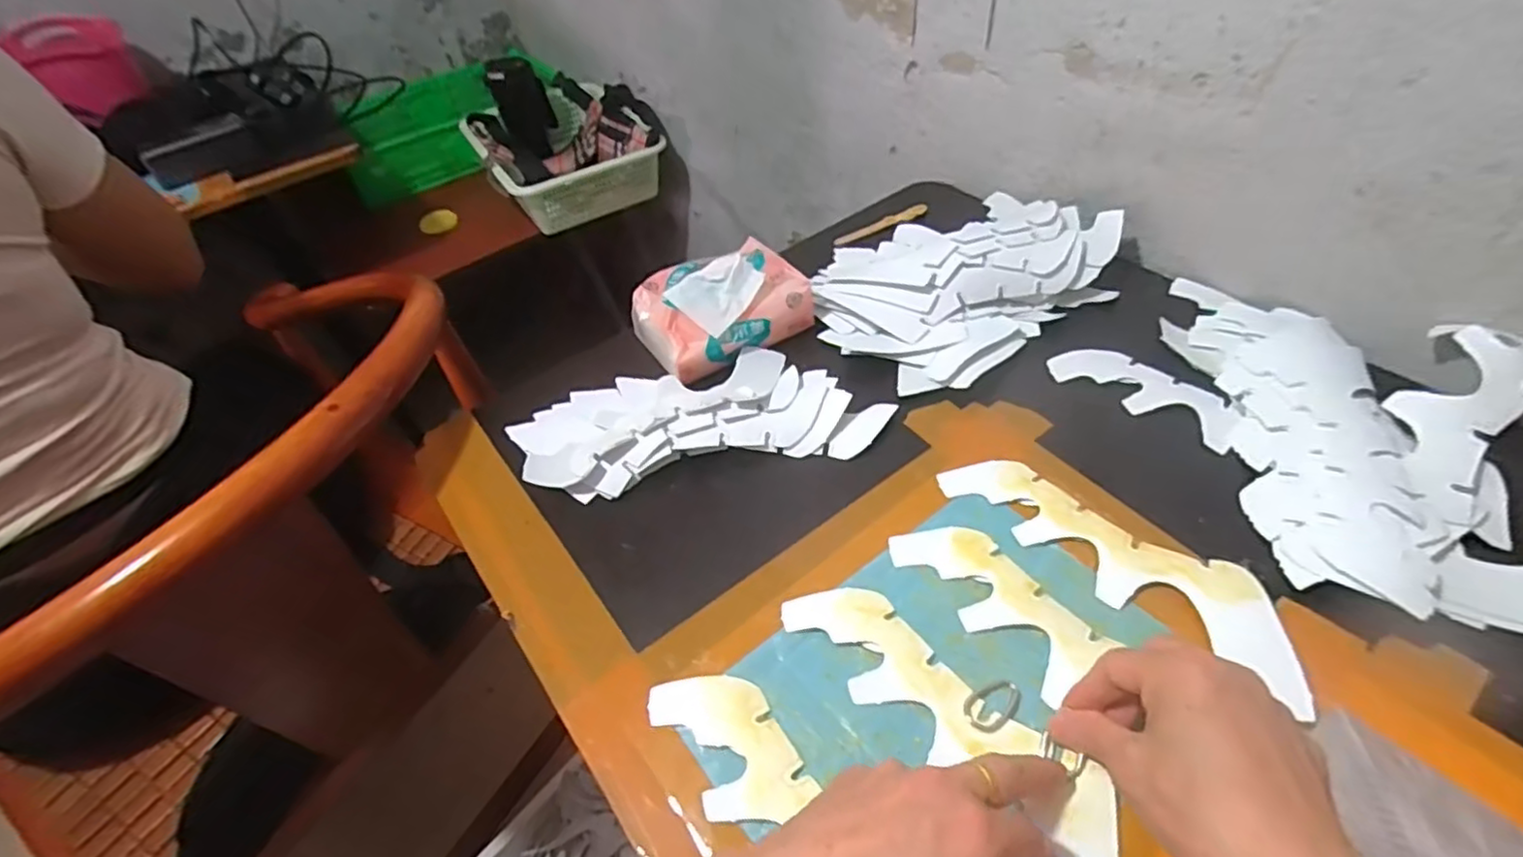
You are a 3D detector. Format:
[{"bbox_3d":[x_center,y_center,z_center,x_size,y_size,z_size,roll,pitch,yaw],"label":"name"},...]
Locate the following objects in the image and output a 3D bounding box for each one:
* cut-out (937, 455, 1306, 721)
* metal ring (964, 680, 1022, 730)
[{"bbox_3d":[0.217,0.075,0.422,0.063,0.008,0.217,-37,51,-27],"label":"cut-out"},{"bbox_3d":[0.123,0.146,0.365,0.033,0.004,0.022,-31,51,-20],"label":"metal ring"}]

